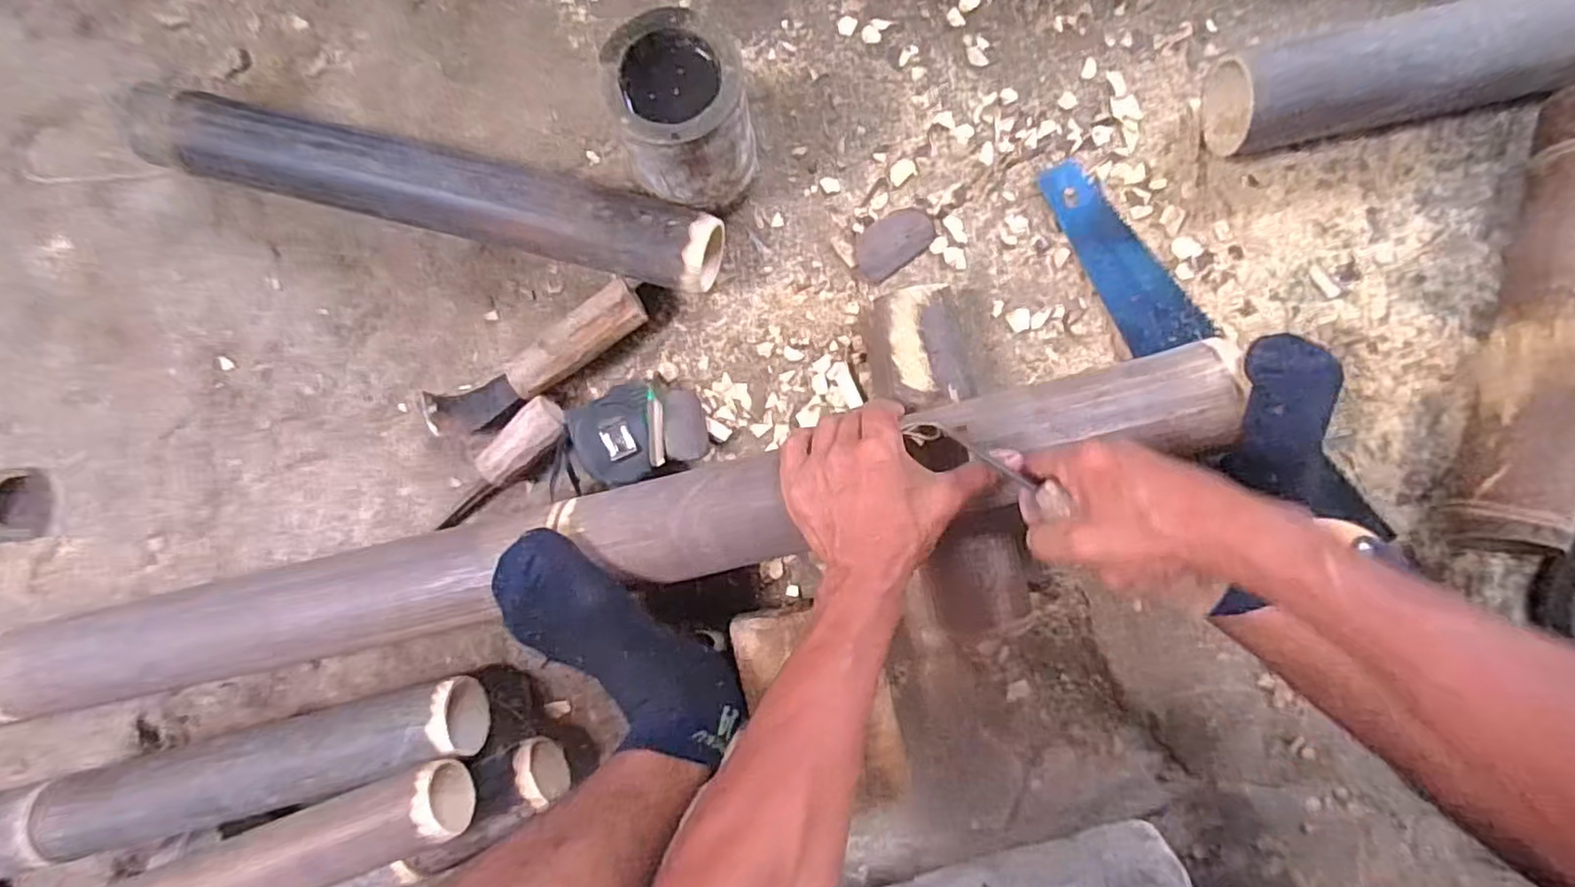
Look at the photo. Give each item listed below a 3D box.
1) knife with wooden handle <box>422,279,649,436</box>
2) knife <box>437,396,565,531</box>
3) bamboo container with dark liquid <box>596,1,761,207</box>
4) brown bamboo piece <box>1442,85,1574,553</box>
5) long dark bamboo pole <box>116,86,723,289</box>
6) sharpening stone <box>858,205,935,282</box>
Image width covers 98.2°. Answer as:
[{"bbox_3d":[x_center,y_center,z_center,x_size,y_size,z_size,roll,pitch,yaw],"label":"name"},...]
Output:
[{"bbox_3d":[-0.219,-0.066,0.588,0.217,0.043,0.049,-27,89,5],"label":"knife with wooden handle"},{"bbox_3d":[-0.248,0.023,0.592,0.034,0.039,0.152,45,94,2],"label":"knife"},{"bbox_3d":[-0.073,-0.243,0.529,0.091,0.148,0.094,-8,91,4],"label":"bamboo container with dark liquid"},{"bbox_3d":[0.575,-0.094,0.515,0.068,0.077,0.351,14,92,5],"label":"brown bamboo piece"},{"bbox_3d":[-0.299,-0.210,0.578,0.487,0.082,0.063,14,92,5],"label":"long dark bamboo pole"},{"bbox_3d":[0.090,-0.173,0.585,0.071,0.016,0.043,-38,88,5],"label":"sharpening stone"}]

